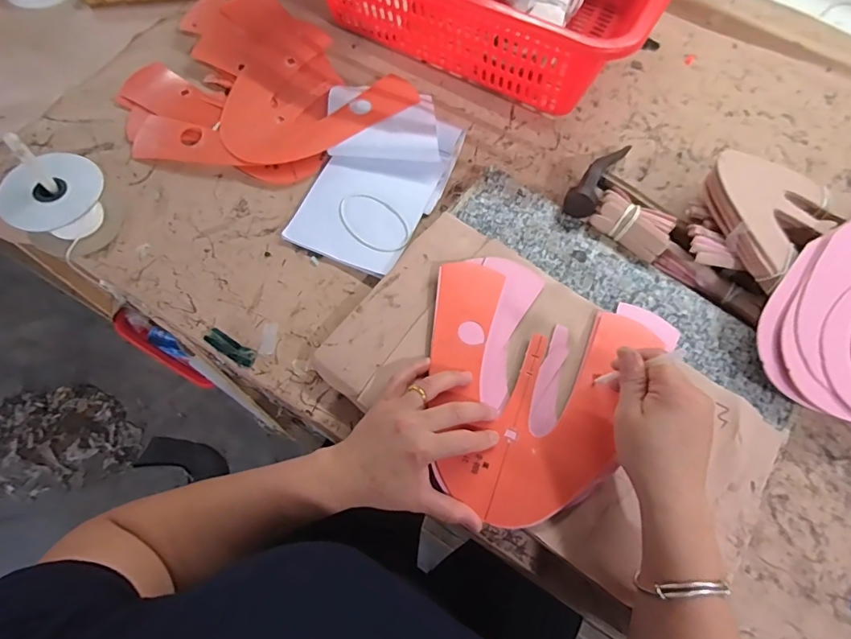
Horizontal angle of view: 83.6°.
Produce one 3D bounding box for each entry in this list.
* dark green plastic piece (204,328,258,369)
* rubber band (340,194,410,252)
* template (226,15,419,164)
[{"bbox_3d":[-0.190,0.027,0.464,0.054,0.007,0.017,28,70,8],"label":"dark green plastic piece"},{"bbox_3d":[-0.057,-0.108,0.525,0.090,0.004,0.055,43,73,13],"label":"rubber band"},{"bbox_3d":[-0.146,-0.261,0.573,0.195,0.018,0.201,38,72,11],"label":"template"}]

